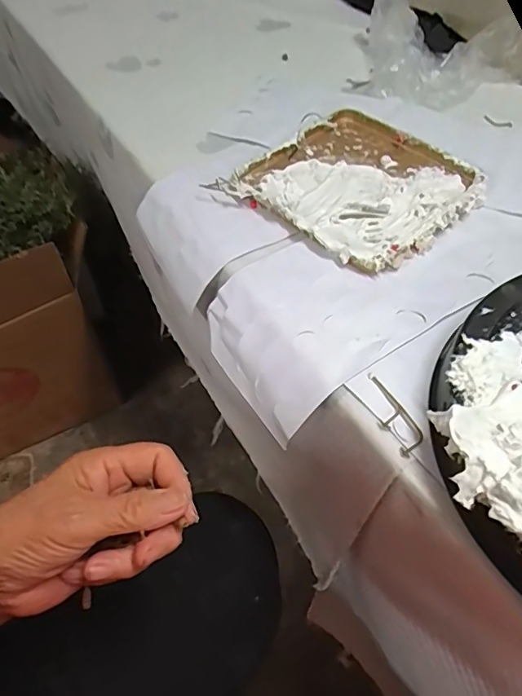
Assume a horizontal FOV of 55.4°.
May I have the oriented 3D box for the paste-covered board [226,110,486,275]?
[{"bbox_3d":[0.103,-0.170,0.505,0.202,0.015,0.199,-38,63,-25],"label":"paste-covered board"}]

